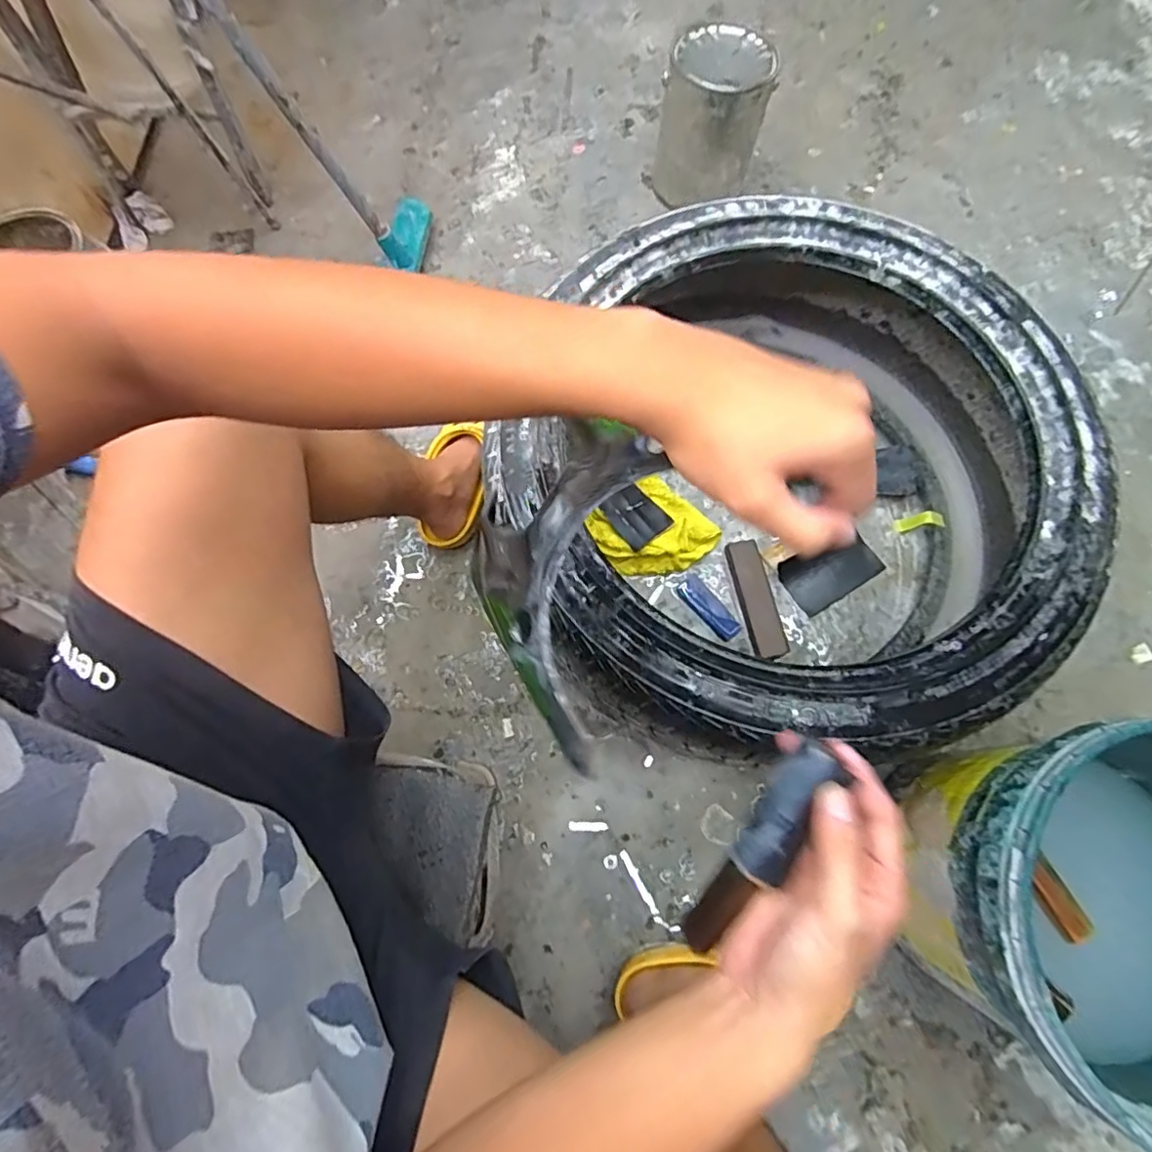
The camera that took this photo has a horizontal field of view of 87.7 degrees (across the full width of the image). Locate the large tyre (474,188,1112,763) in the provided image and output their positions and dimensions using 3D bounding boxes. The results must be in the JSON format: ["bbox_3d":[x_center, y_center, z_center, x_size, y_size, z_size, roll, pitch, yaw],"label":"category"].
[{"bbox_3d":[0.249,-0.117,0.760,0.629,0.275,0.677,0,72,0],"label":"large tyre"}]

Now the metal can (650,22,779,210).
[{"bbox_3d":[0.220,-0.738,0.994,0.159,0.214,0.159,0,72,1],"label":"metal can"}]

